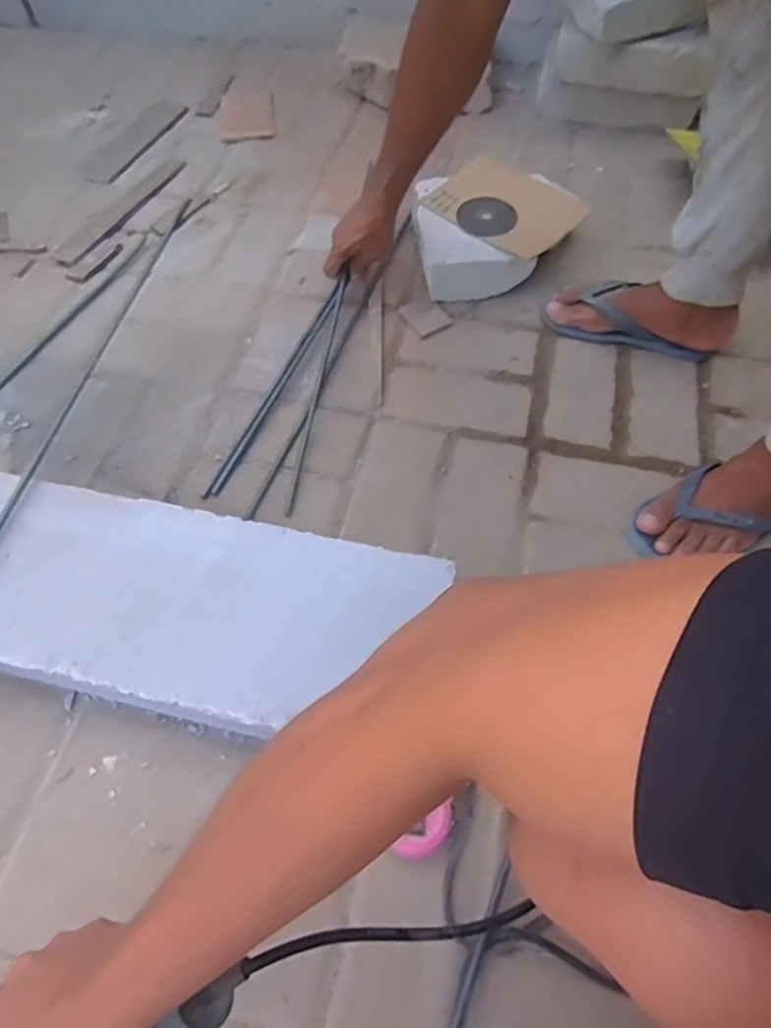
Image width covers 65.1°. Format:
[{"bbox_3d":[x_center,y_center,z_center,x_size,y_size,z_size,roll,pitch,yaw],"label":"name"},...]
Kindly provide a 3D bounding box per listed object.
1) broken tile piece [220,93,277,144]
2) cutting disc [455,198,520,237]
[{"bbox_3d":[-0.266,-0.760,1.161,0.109,0.016,0.080,-16,101,-8],"label":"broken tile piece"},{"bbox_3d":[0.148,-0.439,0.888,0.086,0.008,0.067,-24,76,-9],"label":"cutting disc"}]

